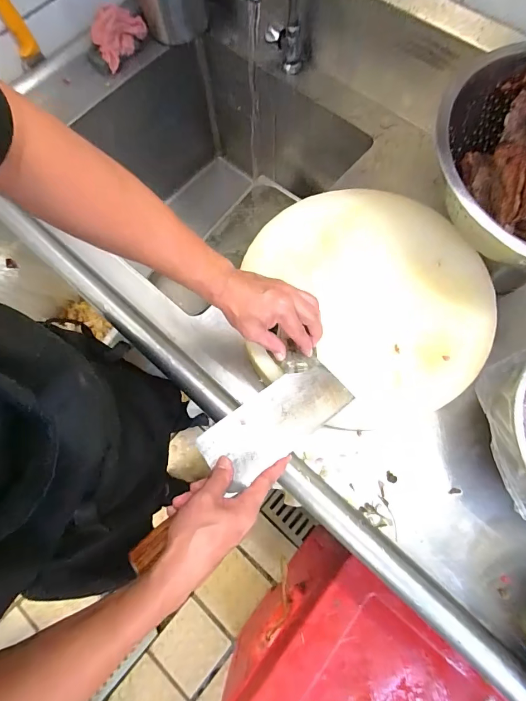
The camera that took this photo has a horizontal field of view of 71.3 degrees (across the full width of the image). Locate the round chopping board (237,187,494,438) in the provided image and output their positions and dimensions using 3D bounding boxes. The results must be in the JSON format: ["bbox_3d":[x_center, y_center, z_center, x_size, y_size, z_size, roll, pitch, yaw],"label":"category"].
[{"bbox_3d":[0.146,-0.068,0.530,0.317,0.060,0.343,0,72,1],"label":"round chopping board"}]

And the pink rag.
[{"bbox_3d":[-0.291,-0.648,0.744,0.108,0.092,0.056,-36,75,-9],"label":"pink rag"}]

